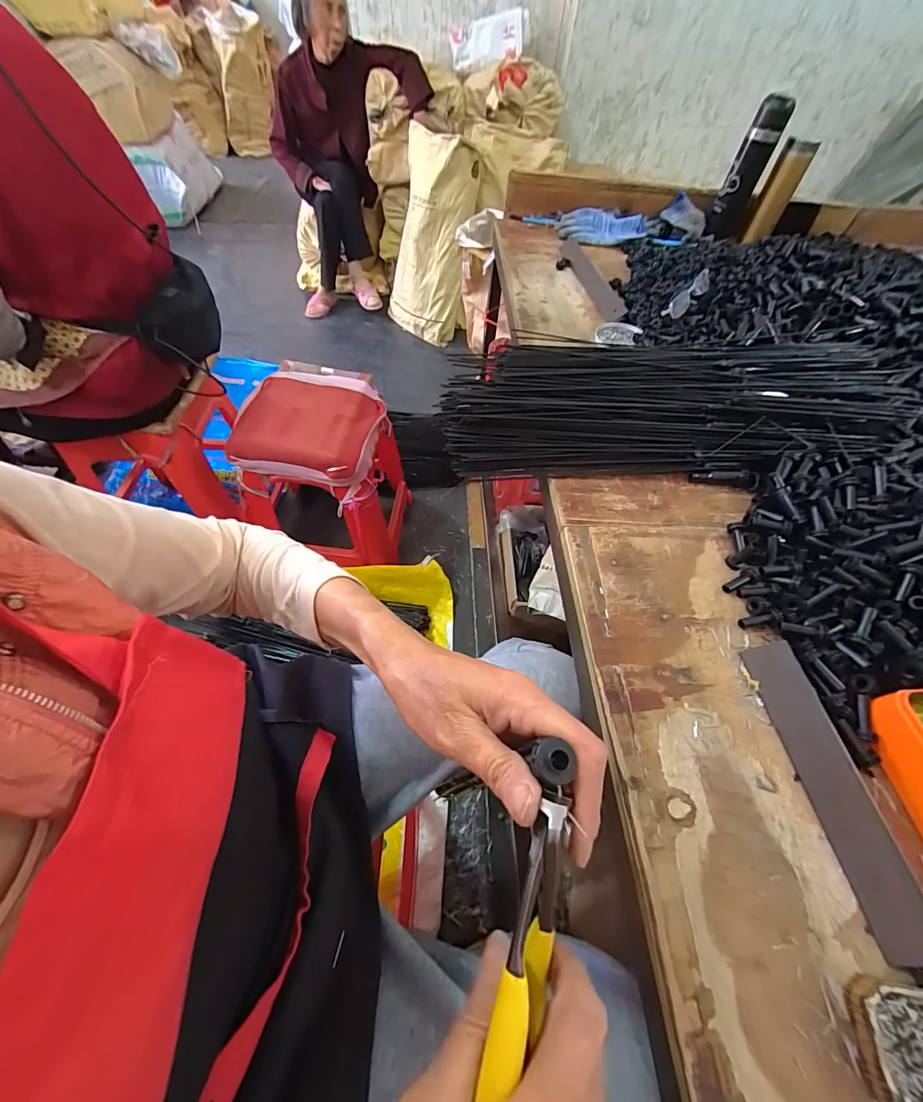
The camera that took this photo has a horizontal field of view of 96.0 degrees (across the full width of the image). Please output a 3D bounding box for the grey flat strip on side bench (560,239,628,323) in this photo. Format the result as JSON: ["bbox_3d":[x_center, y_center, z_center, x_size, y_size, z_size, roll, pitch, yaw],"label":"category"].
[{"bbox_3d":[0.253,-0.542,0.812,0.047,0.012,0.330,-7,57,-9],"label":"grey flat strip on side bench"}]

